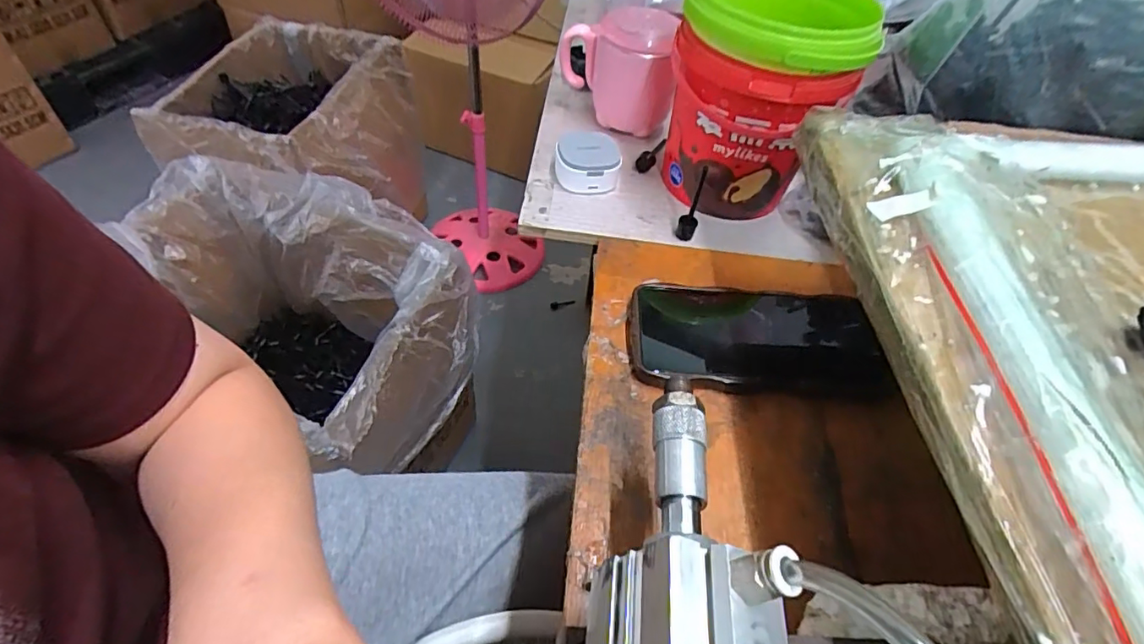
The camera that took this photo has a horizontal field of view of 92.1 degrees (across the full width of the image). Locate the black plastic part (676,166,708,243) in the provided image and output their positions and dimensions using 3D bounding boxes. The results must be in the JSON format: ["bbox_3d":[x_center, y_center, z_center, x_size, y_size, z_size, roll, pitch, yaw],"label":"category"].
[{"bbox_3d":[0.091,-0.090,0.418,0.014,0.061,0.013,17,50,7],"label":"black plastic part"}]

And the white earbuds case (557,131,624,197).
[{"bbox_3d":[0.013,-0.136,0.467,0.054,0.032,0.051,5,50,-2],"label":"white earbuds case"}]

